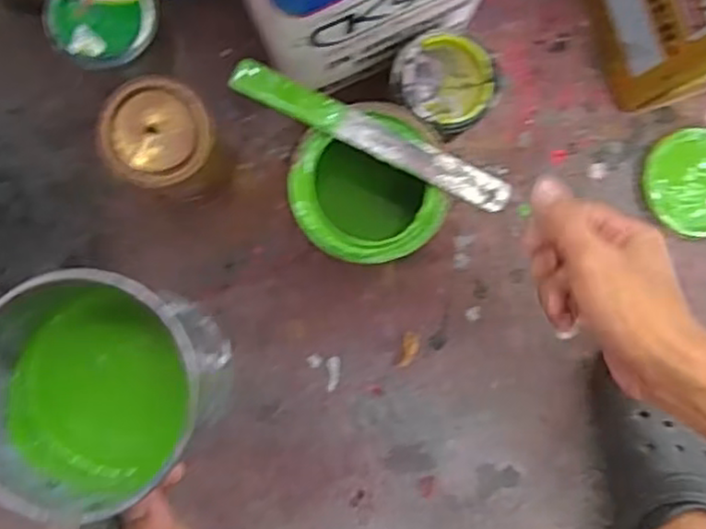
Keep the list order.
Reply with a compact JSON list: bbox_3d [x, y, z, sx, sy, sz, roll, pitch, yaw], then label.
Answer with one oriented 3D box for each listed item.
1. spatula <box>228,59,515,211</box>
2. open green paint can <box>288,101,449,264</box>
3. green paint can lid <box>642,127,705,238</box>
[{"bbox_3d":[0.012,-0.085,0.468,0.198,0.007,0.022,26,89,-1],"label":"spatula"},{"bbox_3d":[0.004,-0.053,0.534,0.098,0.134,0.104,0,89,-1],"label":"open green paint can"},{"bbox_3d":[0.300,-0.071,0.602,0.090,0.020,0.089,0,89,-1],"label":"green paint can lid"}]

